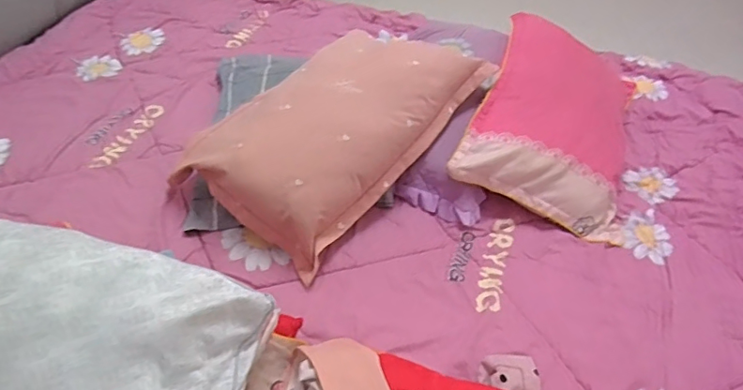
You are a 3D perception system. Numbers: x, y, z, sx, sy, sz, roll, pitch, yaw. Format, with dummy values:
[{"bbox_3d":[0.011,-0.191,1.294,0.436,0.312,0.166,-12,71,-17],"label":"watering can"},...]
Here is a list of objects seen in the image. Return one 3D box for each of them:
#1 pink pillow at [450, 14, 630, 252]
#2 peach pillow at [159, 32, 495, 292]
[{"bbox_3d":[0.451,-0.195,1.267,0.383,0.164,0.578,16,49,13],"label":"pink pillow"},{"bbox_3d":[-0.089,-0.171,1.190,0.417,0.232,0.615,30,53,24],"label":"peach pillow"}]

